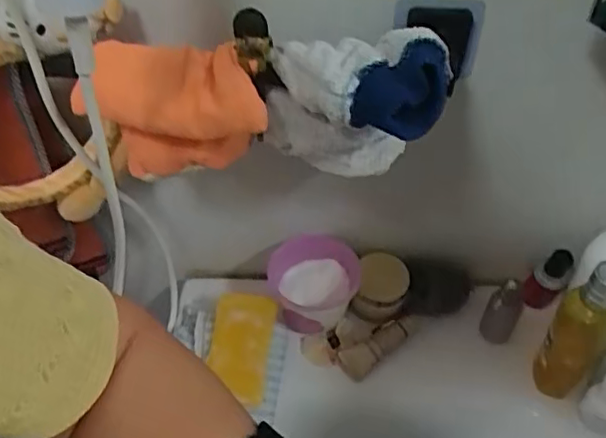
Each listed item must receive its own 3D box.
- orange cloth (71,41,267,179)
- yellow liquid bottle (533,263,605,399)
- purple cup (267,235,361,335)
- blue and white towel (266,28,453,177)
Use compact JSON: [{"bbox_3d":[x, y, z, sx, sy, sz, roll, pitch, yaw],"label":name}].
[{"bbox_3d":[-0.088,-0.071,0.429,0.124,0.093,0.045,6,46,5],"label":"orange cloth"},{"bbox_3d":[0.236,0.097,0.526,0.048,0.148,0.035,35,55,29],"label":"yellow liquid bottle"},{"bbox_3d":[0.011,0.065,0.606,0.088,0.057,0.078,0,46,-1],"label":"purple cup"},{"bbox_3d":[0.035,-0.067,0.415,0.111,0.109,0.076,-3,46,-4],"label":"blue and white towel"}]

